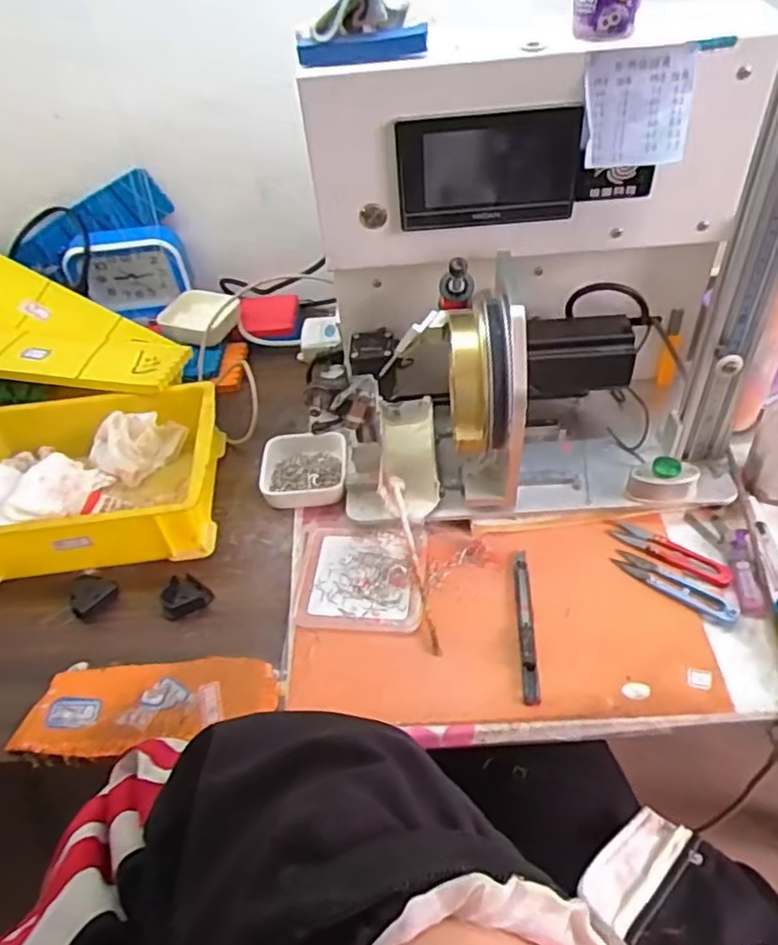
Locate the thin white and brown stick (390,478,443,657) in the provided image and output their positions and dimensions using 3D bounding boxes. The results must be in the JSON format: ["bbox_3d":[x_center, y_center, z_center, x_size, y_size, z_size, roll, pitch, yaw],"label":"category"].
[{"bbox_3d":[0.022,0.074,0.565,0.012,0.013,0.165,-10,58,-4],"label":"thin white and brown stick"}]

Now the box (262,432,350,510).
[{"bbox_3d":[-0.080,-0.001,0.657,0.088,0.031,0.080,-7,46,0],"label":"box"}]

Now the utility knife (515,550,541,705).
[{"bbox_3d":[0.109,0.118,0.533,0.012,0.004,0.134,0,46,6],"label":"utility knife"}]

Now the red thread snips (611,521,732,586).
[{"bbox_3d":[0.239,0.066,0.567,0.098,0.005,0.027,25,53,27],"label":"red thread snips"}]

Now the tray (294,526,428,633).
[{"bbox_3d":[-0.023,0.084,0.577,0.107,0.016,0.110,0,46,6],"label":"tray"}]

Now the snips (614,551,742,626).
[{"bbox_3d":[0.233,0.090,0.545,0.100,0.007,0.025,29,56,29],"label":"snips"}]

